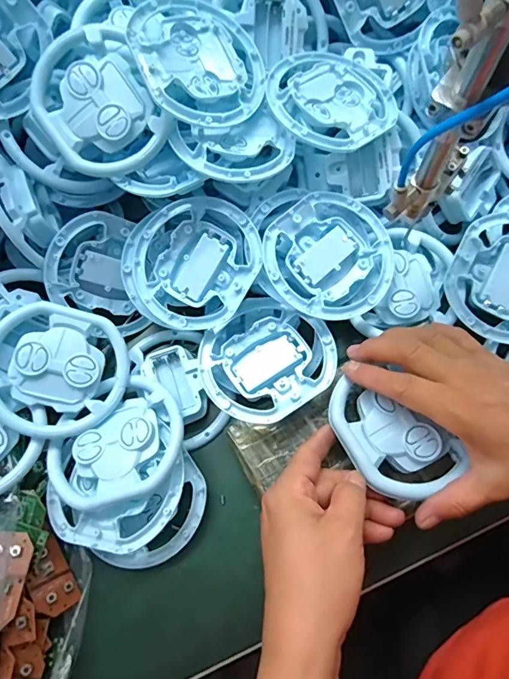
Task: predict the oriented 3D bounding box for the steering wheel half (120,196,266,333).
[{"bbox_3d":[-0.051,-0.062,0.374,0.112,0.020,0.106,29,88,11],"label":"steering wheel half"}]

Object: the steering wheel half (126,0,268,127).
[{"bbox_3d":[-0.042,-0.209,0.345,0.095,0.018,0.103,-20,88,-23],"label":"steering wheel half"}]

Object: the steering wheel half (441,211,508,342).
[{"bbox_3d":[0.210,-0.050,0.364,0.100,0.023,0.101,-1,70,2],"label":"steering wheel half"}]

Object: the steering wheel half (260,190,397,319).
[{"bbox_3d":[0.061,-0.066,0.360,0.096,0.023,0.101,-1,70,2],"label":"steering wheel half"}]

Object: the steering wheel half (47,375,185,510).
[{"bbox_3d":[-0.103,0.076,0.340,0.089,0.016,0.100,43,77,15],"label":"steering wheel half"}]

